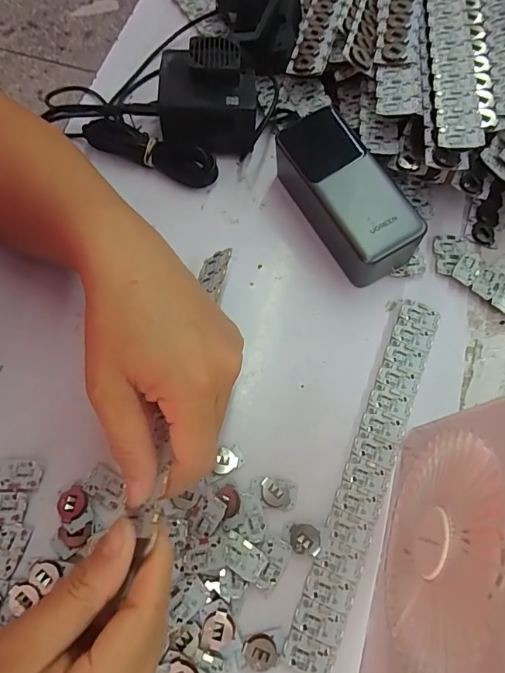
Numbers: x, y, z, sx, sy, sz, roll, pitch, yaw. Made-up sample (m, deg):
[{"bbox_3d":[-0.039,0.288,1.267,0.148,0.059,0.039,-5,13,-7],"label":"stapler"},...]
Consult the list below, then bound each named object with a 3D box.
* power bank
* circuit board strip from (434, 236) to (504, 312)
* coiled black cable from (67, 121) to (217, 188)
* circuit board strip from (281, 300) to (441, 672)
[{"bbox_3d":[0.065,-0.105,0.332,0.061,0.055,0.133,-31,75,-13],"label":"power bank"},{"bbox_3d":[0.199,-0.035,0.339,0.129,0.009,0.033,39,73,11],"label":"circuit board strip"},{"bbox_3d":[-0.085,-0.155,0.359,0.116,0.025,0.027,18,70,4],"label":"coiled black cable"},{"bbox_3d":[0.079,0.086,0.289,0.028,0.004,0.247,23,71,6],"label":"circuit board strip"}]

